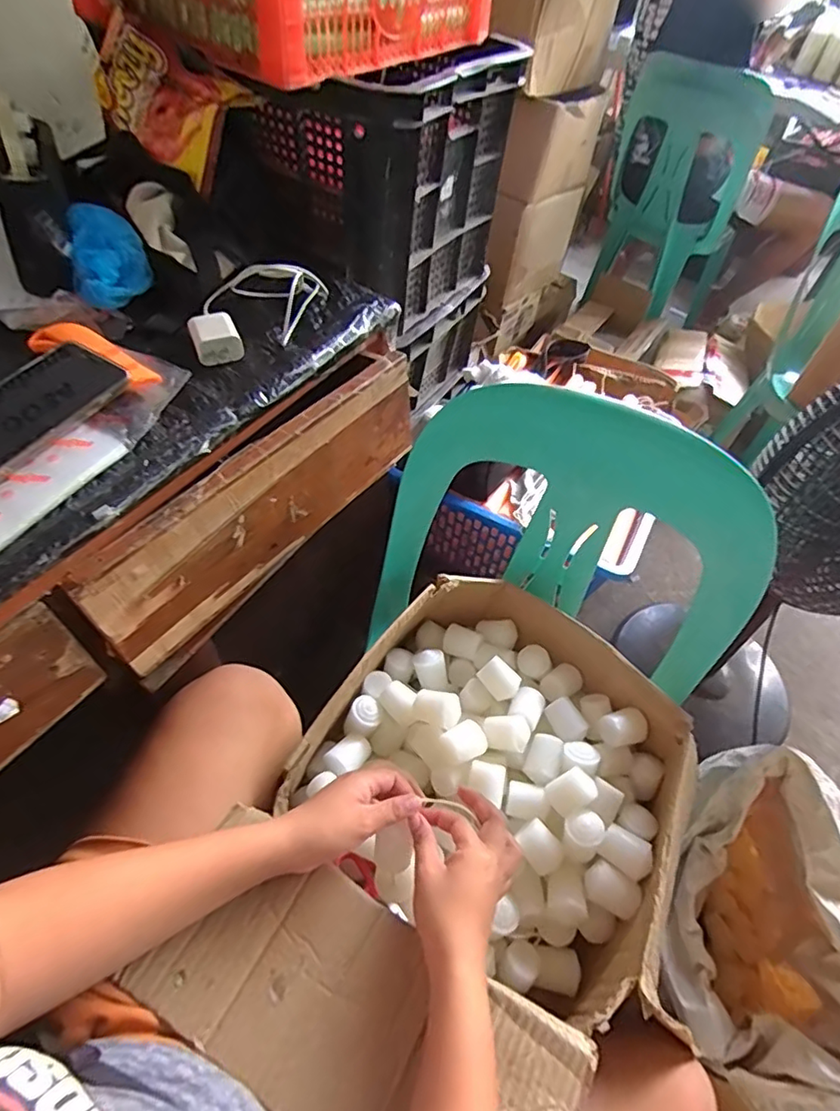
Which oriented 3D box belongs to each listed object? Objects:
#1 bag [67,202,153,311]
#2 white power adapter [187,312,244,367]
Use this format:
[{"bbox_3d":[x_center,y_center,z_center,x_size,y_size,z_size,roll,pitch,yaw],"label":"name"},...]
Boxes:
[{"bbox_3d":[-0.312,-0.298,0.554,0.070,0.052,0.087,-14,55,-14],"label":"bag"},{"bbox_3d":[-0.203,-0.217,0.552,0.045,0.032,0.047,-17,56,-16],"label":"white power adapter"}]

